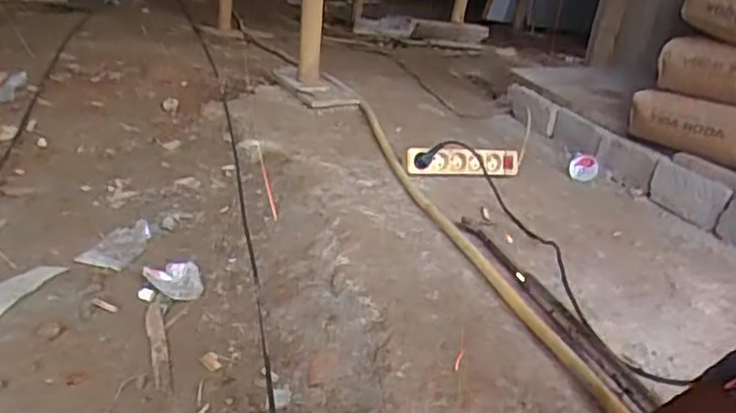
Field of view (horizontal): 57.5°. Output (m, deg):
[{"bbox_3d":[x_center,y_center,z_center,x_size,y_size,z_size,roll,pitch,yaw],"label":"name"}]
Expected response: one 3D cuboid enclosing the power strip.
[{"bbox_3d":[0.217,-0.096,1.477,0.272,0.063,0.041,0,25,-19],"label":"power strip"}]

